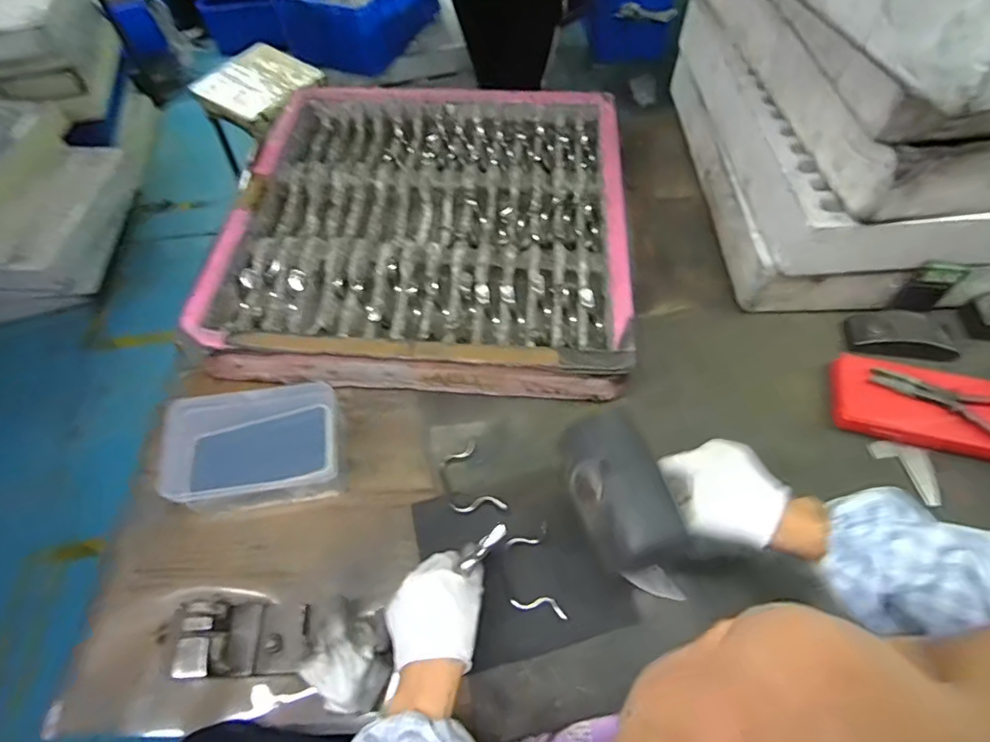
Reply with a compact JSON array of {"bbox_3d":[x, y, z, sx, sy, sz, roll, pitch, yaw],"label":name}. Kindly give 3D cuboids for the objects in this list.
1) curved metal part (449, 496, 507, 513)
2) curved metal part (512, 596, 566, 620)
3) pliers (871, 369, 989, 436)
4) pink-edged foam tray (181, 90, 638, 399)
[{"bbox_3d":[-0.019,0.148,0.579,0.064,0.006,0.017,-11,58,11],"label":"curved metal part"},{"bbox_3d":[0.044,0.231,0.521,0.055,0.009,0.017,11,60,8],"label":"curved metal part"},{"bbox_3d":[0.548,0.039,0.614,0.197,0.021,0.063,21,61,13],"label":"pliers"},{"bbox_3d":[-0.092,-0.224,0.772,0.536,0.084,0.537,3,59,3],"label":"pink-edged foam tray"}]

